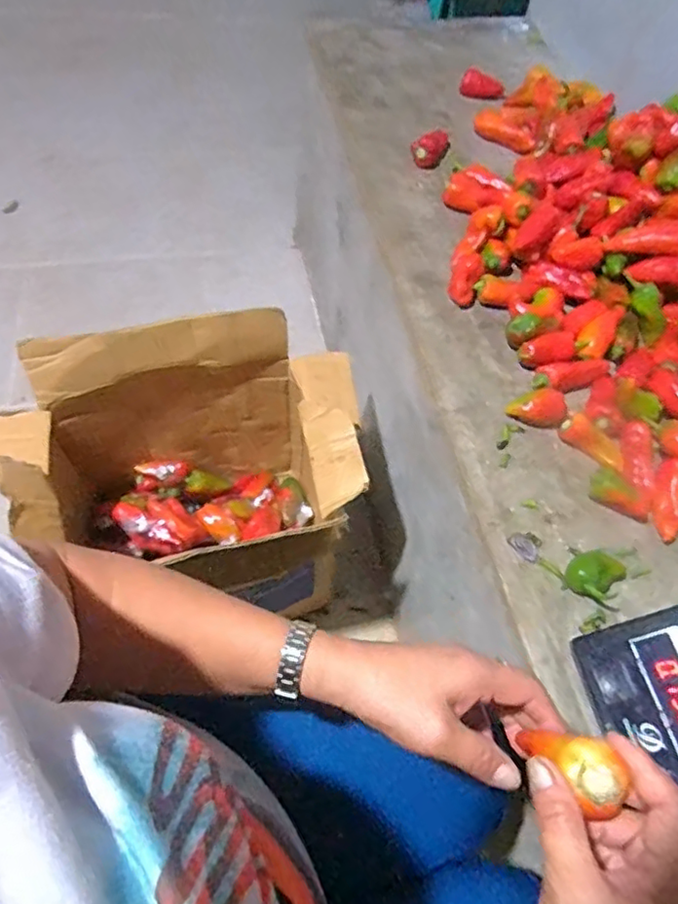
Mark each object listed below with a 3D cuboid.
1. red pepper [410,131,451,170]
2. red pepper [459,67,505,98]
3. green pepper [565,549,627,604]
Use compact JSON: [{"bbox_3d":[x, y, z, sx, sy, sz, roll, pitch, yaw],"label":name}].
[{"bbox_3d":[0.135,-0.445,0.873,0.055,0.038,0.033,-26,64,-19],"label":"red pepper"},{"bbox_3d":[0.238,-0.606,0.982,0.071,0.037,0.030,12,59,2],"label":"red pepper"},{"bbox_3d":[0.240,0.114,0.556,0.055,0.030,0.044,-37,68,-23],"label":"green pepper"}]

